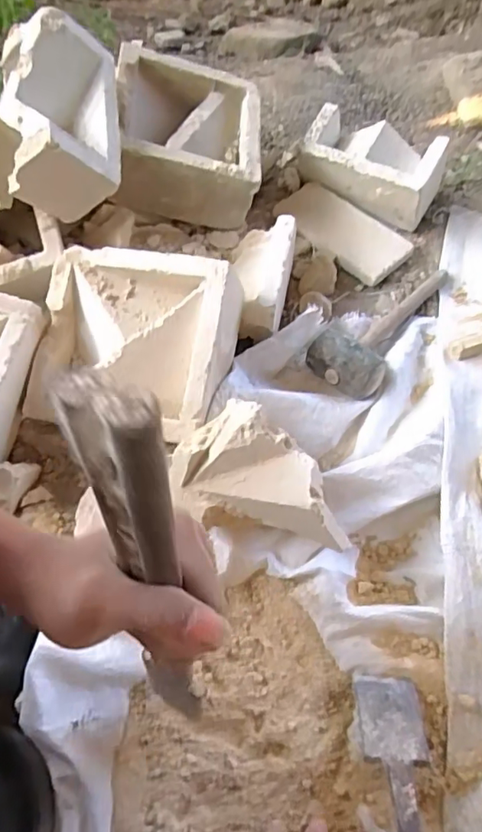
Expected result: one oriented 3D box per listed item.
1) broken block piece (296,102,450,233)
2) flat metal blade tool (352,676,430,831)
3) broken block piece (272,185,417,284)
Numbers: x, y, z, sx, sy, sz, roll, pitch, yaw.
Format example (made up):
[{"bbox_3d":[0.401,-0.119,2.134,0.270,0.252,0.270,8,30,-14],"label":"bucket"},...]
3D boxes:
[{"bbox_3d":[0.198,-0.380,0.856,0.206,0.110,0.099,29,62,17],"label":"broken block piece"},{"bbox_3d":[0.128,0.315,0.403,0.054,0.012,0.277,6,27,0],"label":"flat metal blade tool"},{"bbox_3d":[0.149,-0.281,0.837,0.204,0.030,0.106,40,64,16],"label":"broken block piece"}]

